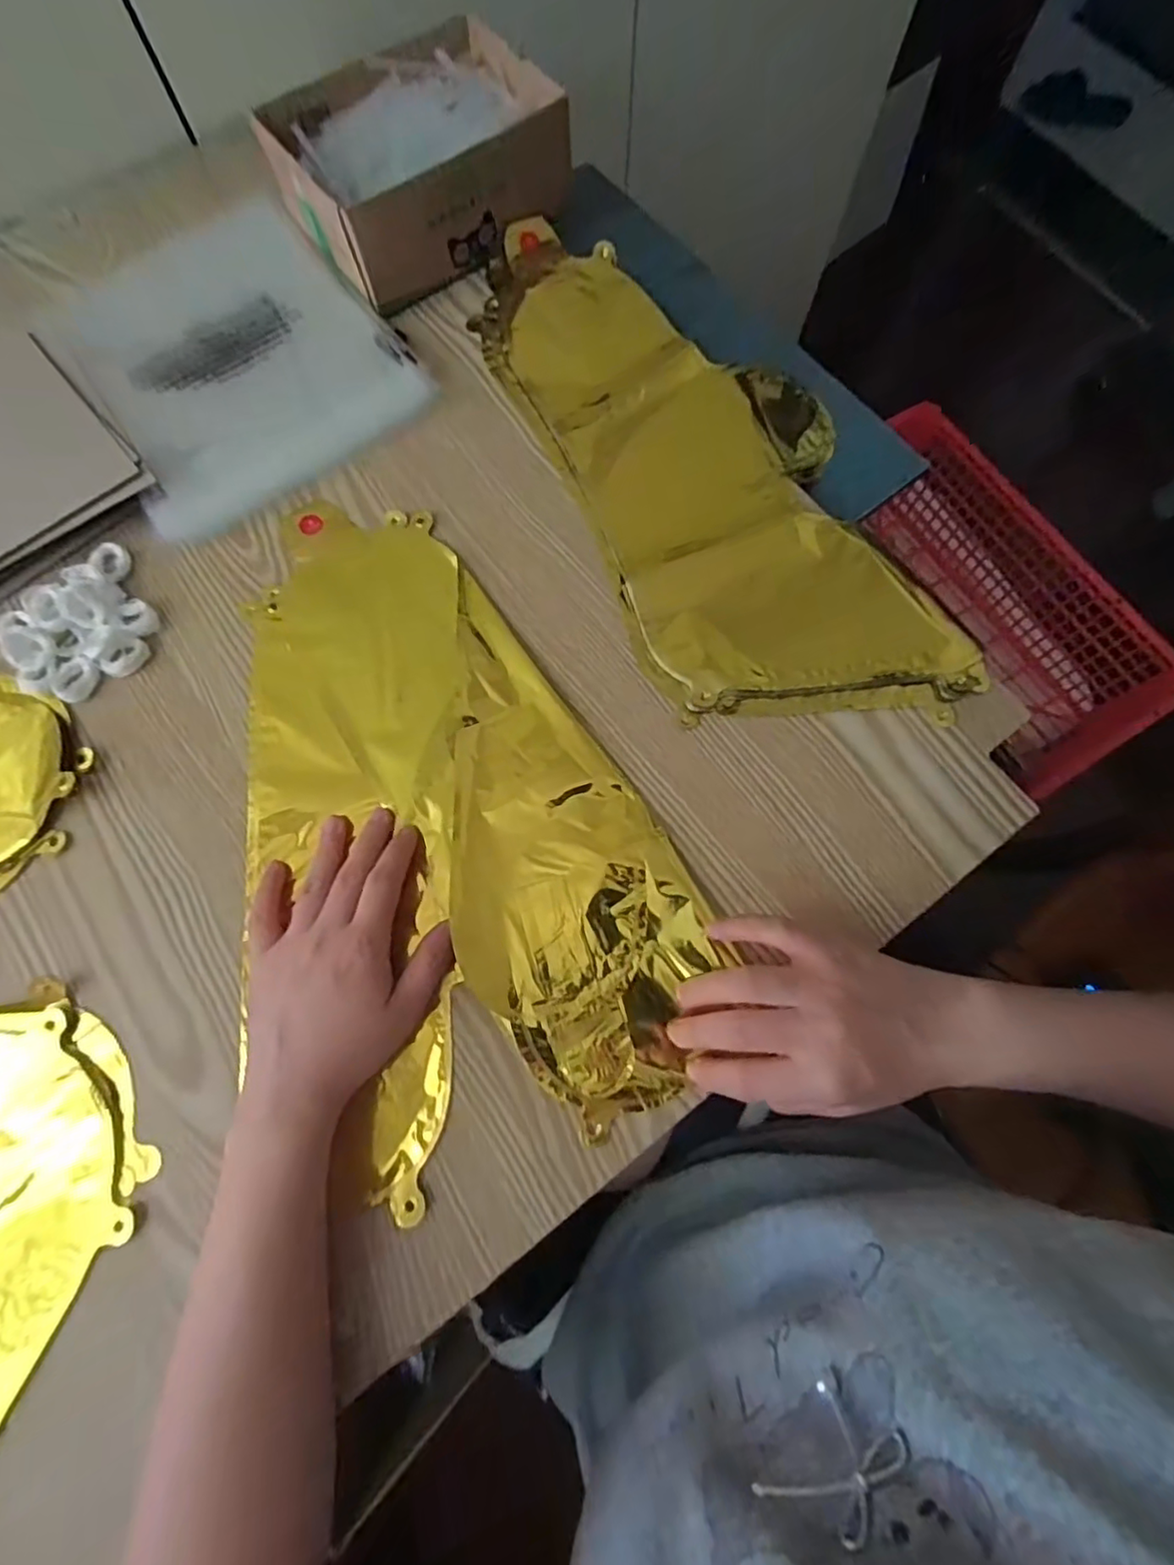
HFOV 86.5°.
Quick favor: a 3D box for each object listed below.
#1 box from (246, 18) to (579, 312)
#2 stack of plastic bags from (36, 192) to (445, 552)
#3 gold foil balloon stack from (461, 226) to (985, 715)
[{"bbox_3d":[-0.120,-0.444,0.454,0.196,0.063,0.146,-35,77,-9],"label":"box"},{"bbox_3d":[-0.261,-0.315,0.449,0.202,0.015,0.255,-35,77,-9],"label":"stack of plastic bags"},{"bbox_3d":[0.080,-0.223,0.423,0.194,0.018,0.427,-23,75,-6],"label":"gold foil balloon stack"}]

